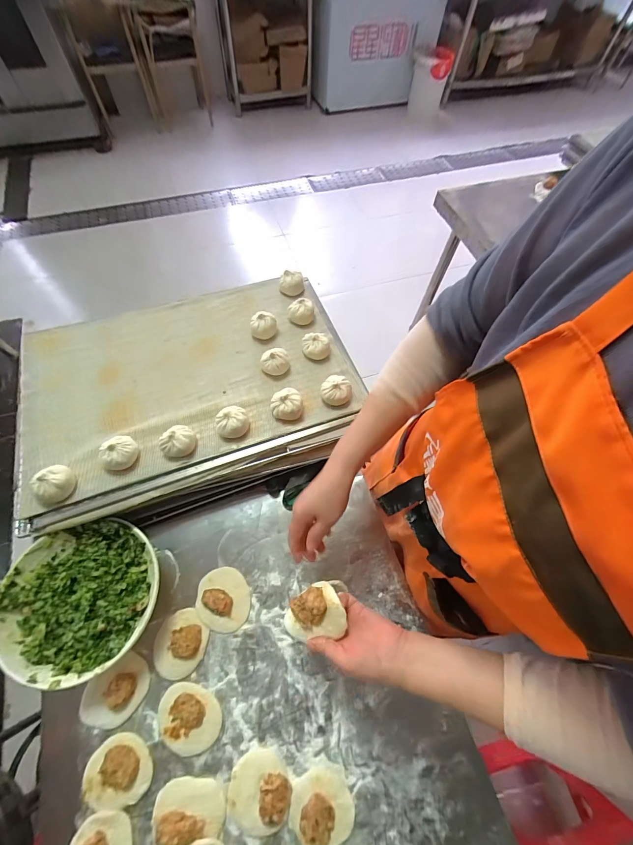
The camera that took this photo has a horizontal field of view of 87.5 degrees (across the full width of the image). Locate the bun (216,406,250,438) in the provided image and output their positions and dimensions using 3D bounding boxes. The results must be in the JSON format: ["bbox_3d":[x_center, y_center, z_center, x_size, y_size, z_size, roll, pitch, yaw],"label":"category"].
[{"bbox_3d":[-0.147,0.001,0.578,0.052,0.035,0.049,1,63,-2],"label":"bun"}]

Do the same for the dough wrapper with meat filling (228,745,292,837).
[{"bbox_3d":[-0.079,0.513,0.454,0.083,0.030,0.086,1,63,-2],"label":"dough wrapper with meat filling"}]

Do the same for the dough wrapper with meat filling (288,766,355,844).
[{"bbox_3d":[0.008,0.530,0.449,0.084,0.034,0.076,8,63,2],"label":"dough wrapper with meat filling"}]

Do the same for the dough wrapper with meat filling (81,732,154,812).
[{"bbox_3d":[-0.278,0.489,0.456,0.084,0.029,0.080,1,63,-2],"label":"dough wrapper with meat filling"}]

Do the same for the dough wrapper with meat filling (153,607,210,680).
[{"bbox_3d":[-0.222,0.355,0.527,0.090,0.032,0.083,1,63,-2],"label":"dough wrapper with meat filling"}]

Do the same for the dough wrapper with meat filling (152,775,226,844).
[{"bbox_3d":[-0.172,0.524,0.444,0.090,0.029,0.061,0,63,-3],"label":"dough wrapper with meat filling"}]

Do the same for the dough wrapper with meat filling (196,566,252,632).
[{"bbox_3d":[-0.159,0.299,0.560,0.088,0.026,0.095,1,63,-2],"label":"dough wrapper with meat filling"}]

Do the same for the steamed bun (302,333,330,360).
[{"bbox_3d":[-0.001,-0.151,0.662,0.056,0.046,0.047,3,63,-1],"label":"steamed bun"}]

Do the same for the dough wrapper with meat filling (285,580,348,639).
[{"bbox_3d":[-0.001,0.256,0.454,0.082,0.046,0.060,-9,67,-6],"label":"dough wrapper with meat filling"}]

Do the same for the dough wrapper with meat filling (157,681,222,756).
[{"bbox_3d":[-0.192,0.441,0.490,0.093,0.024,0.075,30,66,12],"label":"dough wrapper with meat filling"}]

